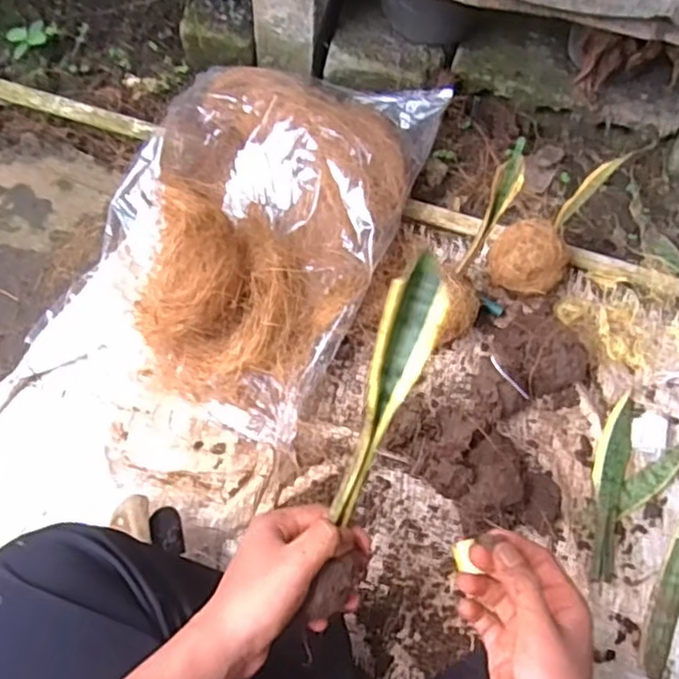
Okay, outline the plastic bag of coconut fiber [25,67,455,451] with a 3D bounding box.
[{"bbox_3d":[-0.092,-0.153,0.733,0.297,0.146,0.450,23,68,7],"label":"plastic bag of coconut fiber"}]

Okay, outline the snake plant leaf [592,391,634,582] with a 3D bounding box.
[{"bbox_3d":[0.278,0.144,0.692,0.033,0.009,0.197,18,67,5],"label":"snake plant leaf"}]

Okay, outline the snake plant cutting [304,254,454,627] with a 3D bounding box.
[{"bbox_3d":[0.025,0.064,0.440,0.036,0.033,0.237,17,95,5],"label":"snake plant cutting"}]

